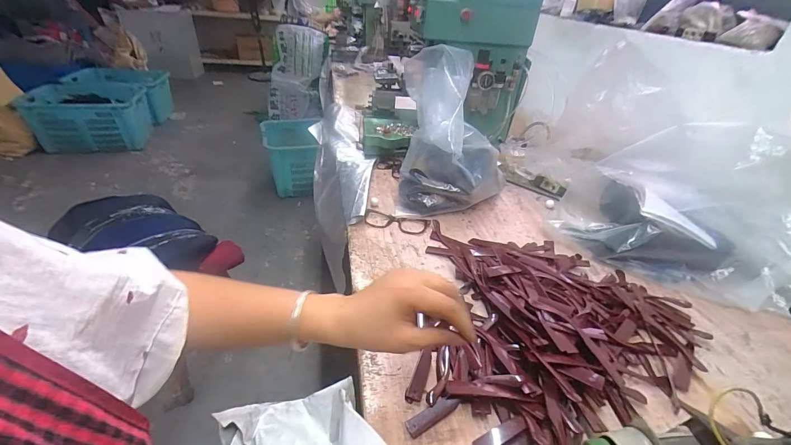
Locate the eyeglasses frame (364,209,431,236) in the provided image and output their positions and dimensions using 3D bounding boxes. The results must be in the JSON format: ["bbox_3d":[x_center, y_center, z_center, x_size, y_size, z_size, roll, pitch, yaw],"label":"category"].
[{"bbox_3d":[0.001,0.000,0.795,0.153,0.014,0.068,11,35,8],"label":"eyeglasses frame"}]

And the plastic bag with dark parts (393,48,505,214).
[{"bbox_3d":[0.139,-0.232,0.851,0.251,0.442,0.179,2,-6,-5],"label":"plastic bag with dark parts"}]

